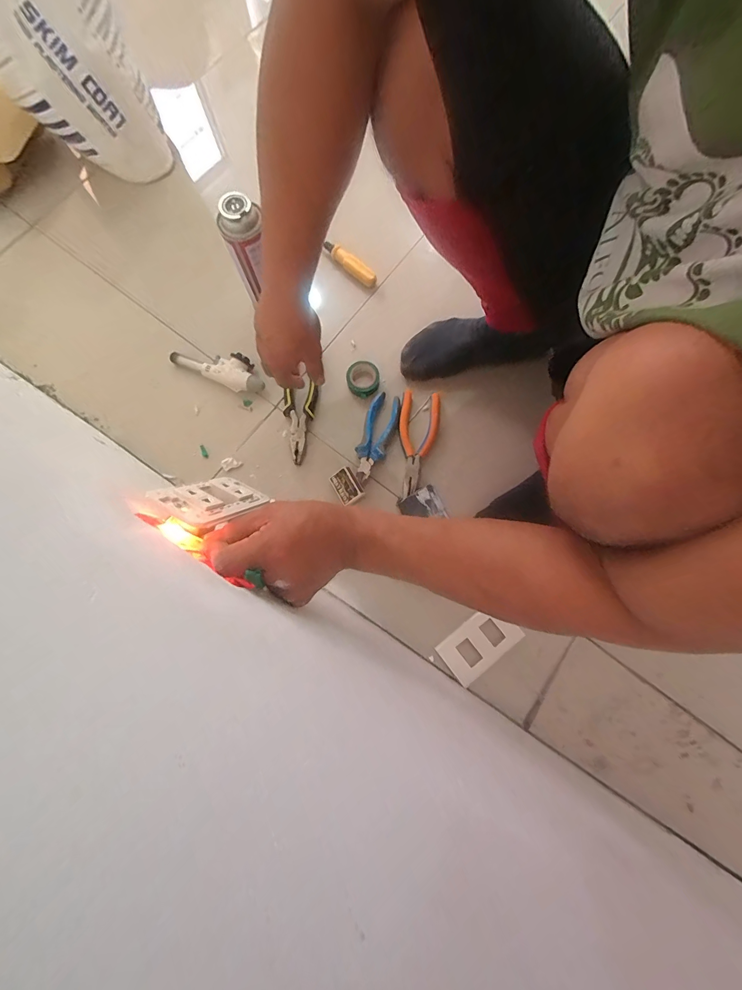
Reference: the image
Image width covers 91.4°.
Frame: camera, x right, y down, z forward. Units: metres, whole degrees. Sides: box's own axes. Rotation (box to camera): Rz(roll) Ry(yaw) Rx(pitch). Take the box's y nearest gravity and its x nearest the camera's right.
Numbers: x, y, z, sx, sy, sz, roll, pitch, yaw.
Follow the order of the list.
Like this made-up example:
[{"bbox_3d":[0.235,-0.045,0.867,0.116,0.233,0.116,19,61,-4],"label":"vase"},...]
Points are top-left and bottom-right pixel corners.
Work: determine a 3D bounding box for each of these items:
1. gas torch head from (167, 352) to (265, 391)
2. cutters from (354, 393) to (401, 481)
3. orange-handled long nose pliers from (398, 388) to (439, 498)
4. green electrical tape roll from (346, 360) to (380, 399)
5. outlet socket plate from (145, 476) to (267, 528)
[{"bbox_3d":[-0.257,-0.219,0.617,0.169,0.039,0.059,26,81,5],"label":"gas torch head"},{"bbox_3d":[0.010,-0.094,0.591,0.051,0.029,0.144,18,79,4],"label":"cutters"},{"bbox_3d":[0.073,-0.084,0.590,0.064,0.013,0.179,9,79,2],"label":"orange-handled long nose pliers"},{"bbox_3d":[-0.013,-0.197,0.616,0.054,0.026,0.053,0,78,1],"label":"green electrical tape roll"},{"bbox_3d":[-0.149,0.001,0.352,0.062,0.105,0.011,27,108,9],"label":"outlet socket plate"}]

